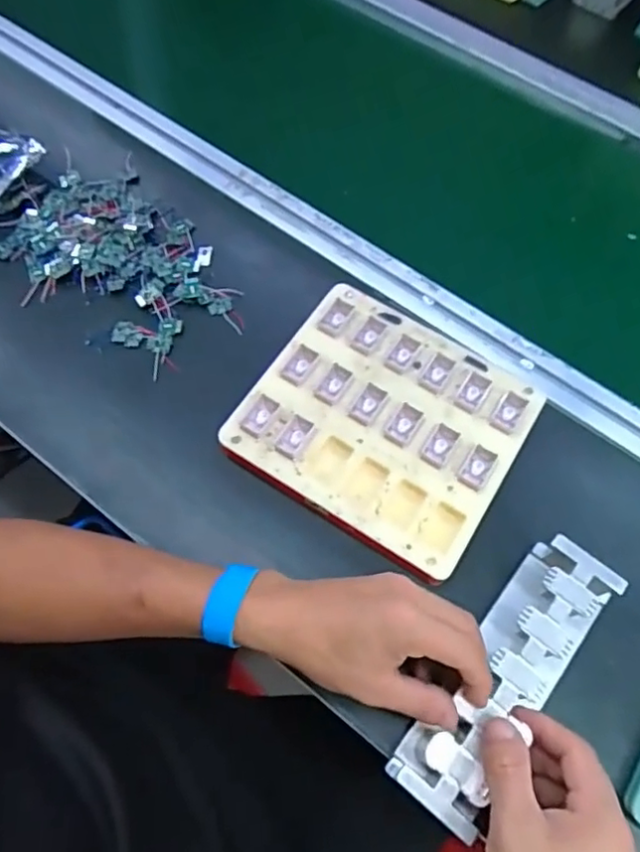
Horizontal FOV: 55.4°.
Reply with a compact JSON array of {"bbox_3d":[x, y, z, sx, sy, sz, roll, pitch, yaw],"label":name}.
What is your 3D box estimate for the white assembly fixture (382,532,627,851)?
[{"bbox_3d":[0.122,0.161,0.395,0.057,0.041,0.188,37,67,15],"label":"white assembly fixture"}]

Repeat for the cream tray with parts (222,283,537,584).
[{"bbox_3d":[0.051,-0.004,0.478,0.196,0.026,0.179,32,67,12],"label":"cream tray with parts"}]

